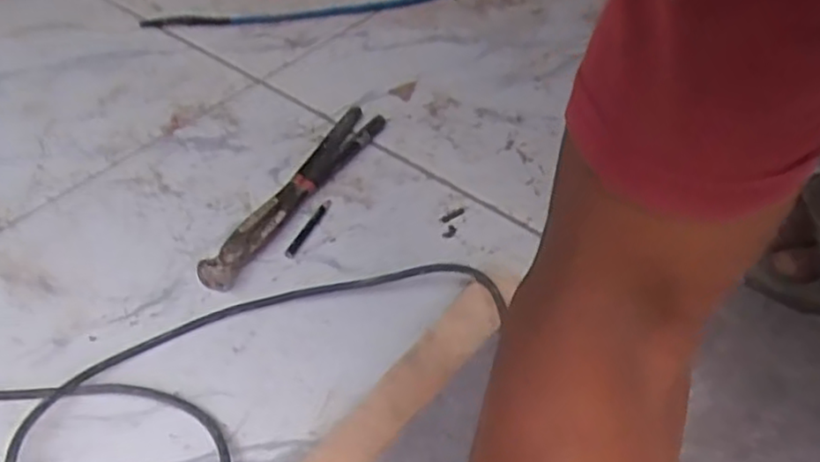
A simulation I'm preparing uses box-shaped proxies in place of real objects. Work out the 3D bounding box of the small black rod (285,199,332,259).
[{"bbox_3d":[-0.086,-0.002,0.606,0.010,0.004,0.070,17,48,20],"label":"small black rod"}]

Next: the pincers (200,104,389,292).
[{"bbox_3d":[-0.103,-0.041,0.639,0.045,0.020,0.259,19,49,21],"label":"pincers"}]

